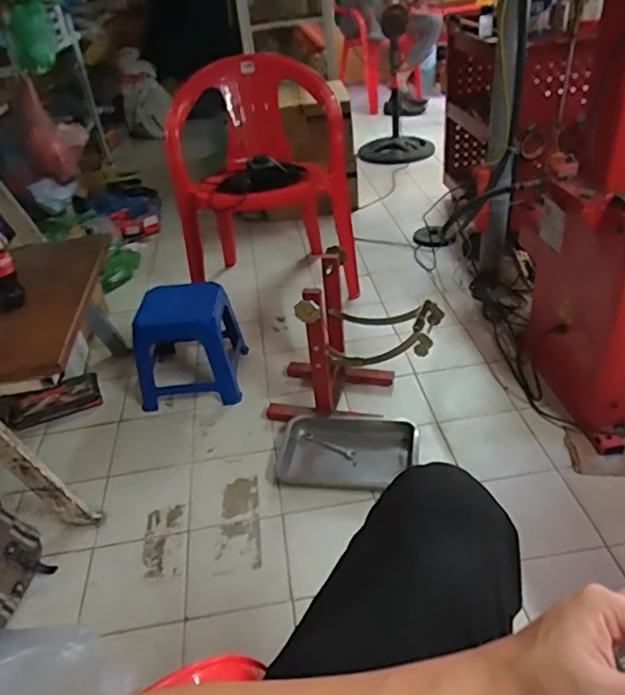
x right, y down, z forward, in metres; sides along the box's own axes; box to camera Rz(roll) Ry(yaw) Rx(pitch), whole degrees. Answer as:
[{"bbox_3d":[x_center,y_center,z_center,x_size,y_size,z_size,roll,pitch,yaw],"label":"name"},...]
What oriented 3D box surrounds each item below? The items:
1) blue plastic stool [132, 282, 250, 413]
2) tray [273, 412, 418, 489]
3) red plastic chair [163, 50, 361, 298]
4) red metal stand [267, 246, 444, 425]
[{"bbox_3d":[-0.331,-0.020,1.554,0.248,0.267,0.237,-4,36,4],"label":"blue plastic stool"},{"bbox_3d":[0.076,0.232,1.352,0.318,0.045,0.198,1,36,11],"label":"tray"},{"bbox_3d":[-0.168,-0.538,1.887,0.528,0.656,0.500,-11,36,-5],"label":"red plastic chair"},{"bbox_3d":[0.090,-0.015,1.369,0.383,0.351,0.236,4,37,15],"label":"red metal stand"}]

